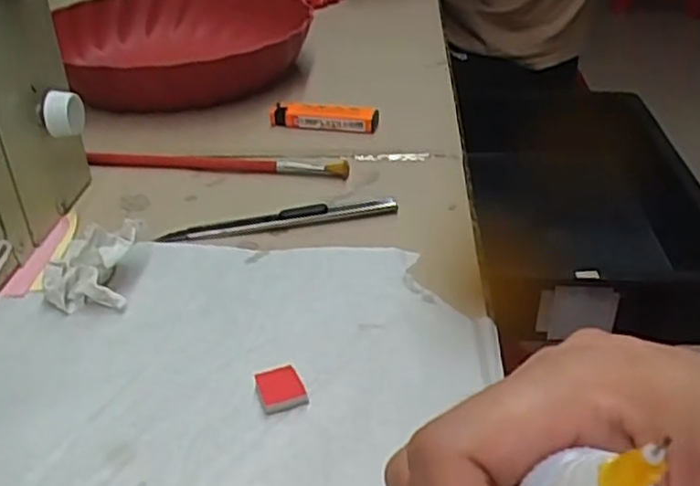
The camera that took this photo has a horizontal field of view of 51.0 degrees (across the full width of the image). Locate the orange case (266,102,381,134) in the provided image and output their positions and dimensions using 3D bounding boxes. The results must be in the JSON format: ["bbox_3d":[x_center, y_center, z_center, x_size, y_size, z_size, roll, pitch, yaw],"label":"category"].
[{"bbox_3d":[-0.021,-0.095,0.552,0.083,0.017,0.018,5,33,11],"label":"orange case"}]

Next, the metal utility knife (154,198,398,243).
[{"bbox_3d":[-0.041,-0.014,0.433,0.138,0.010,0.014,-7,32,-8],"label":"metal utility knife"}]

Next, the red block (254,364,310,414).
[{"bbox_3d":[-0.030,0.063,0.316,0.019,0.005,0.023,-9,33,-12],"label":"red block"}]

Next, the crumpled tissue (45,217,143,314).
[{"bbox_3d":[-0.134,0.011,0.377,0.045,0.034,0.036,-2,32,0],"label":"crumpled tissue"}]

